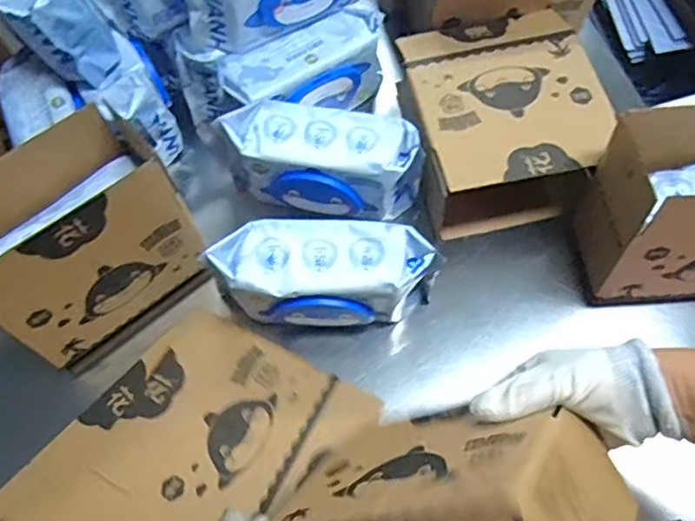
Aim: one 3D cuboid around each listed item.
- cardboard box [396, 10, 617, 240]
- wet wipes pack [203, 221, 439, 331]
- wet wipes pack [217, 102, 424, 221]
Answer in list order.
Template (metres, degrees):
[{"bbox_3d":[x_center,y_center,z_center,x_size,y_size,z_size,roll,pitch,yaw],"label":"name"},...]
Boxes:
[{"bbox_3d":[0.162,-0.151,0.660,0.180,0.101,0.209,-9,66,-2],"label":"cardboard box"},{"bbox_3d":[-0.020,0.021,0.595,0.203,0.108,0.082,2,66,2],"label":"wet wipes pack"},{"bbox_3d":[-0.023,-0.101,0.644,0.193,0.090,0.078,9,66,6],"label":"wet wipes pack"}]

